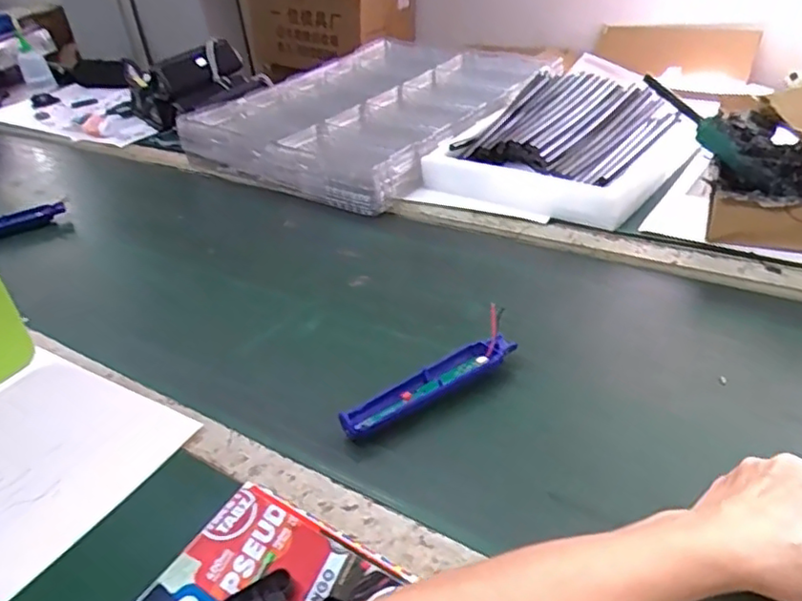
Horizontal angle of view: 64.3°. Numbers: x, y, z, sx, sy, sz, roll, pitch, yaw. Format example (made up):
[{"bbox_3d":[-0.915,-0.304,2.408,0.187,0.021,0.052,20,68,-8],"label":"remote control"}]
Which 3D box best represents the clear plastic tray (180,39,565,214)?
[{"bbox_3d":[-0.017,-0.365,1.154,0.474,0.050,0.648,19,42,33],"label":"clear plastic tray"}]

